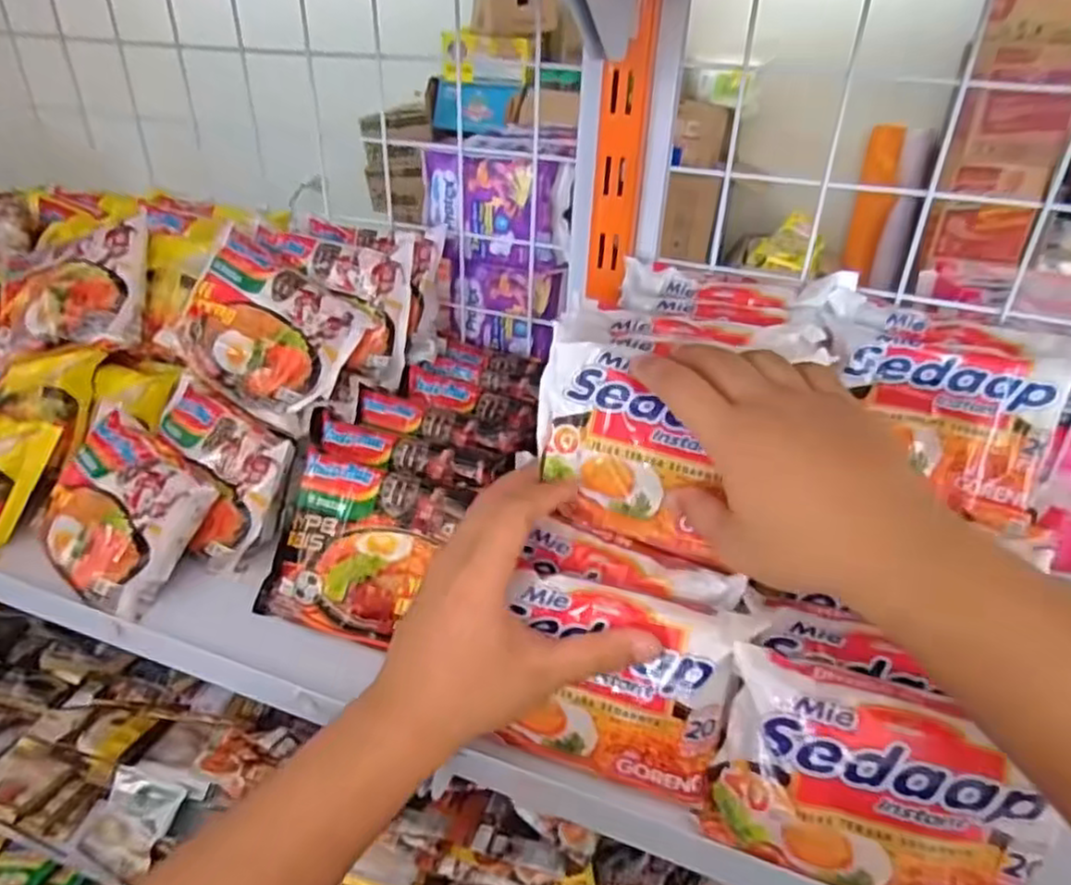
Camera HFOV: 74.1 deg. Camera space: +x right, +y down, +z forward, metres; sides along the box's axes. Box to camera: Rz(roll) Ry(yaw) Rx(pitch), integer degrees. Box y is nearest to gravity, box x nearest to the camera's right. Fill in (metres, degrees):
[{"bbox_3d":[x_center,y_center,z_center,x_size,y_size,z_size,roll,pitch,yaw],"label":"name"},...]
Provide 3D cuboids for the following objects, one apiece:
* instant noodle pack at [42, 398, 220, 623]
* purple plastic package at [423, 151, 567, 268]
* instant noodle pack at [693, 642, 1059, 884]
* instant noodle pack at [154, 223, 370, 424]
[{"bbox_3d":[-0.279,0.042,0.473,0.128,0.039,0.097,29,69,27],"label":"instant noodle pack"},{"bbox_3d":[-0.035,-0.178,0.548,0.107,0.077,0.023,7,32,8],"label":"purple plastic package"},{"bbox_3d":[0.151,0.152,0.307,0.137,0.095,0.035,12,9,13],"label":"instant noodle pack"},{"bbox_3d":[-0.205,-0.084,0.526,0.135,0.105,0.024,33,-2,12],"label":"instant noodle pack"}]

